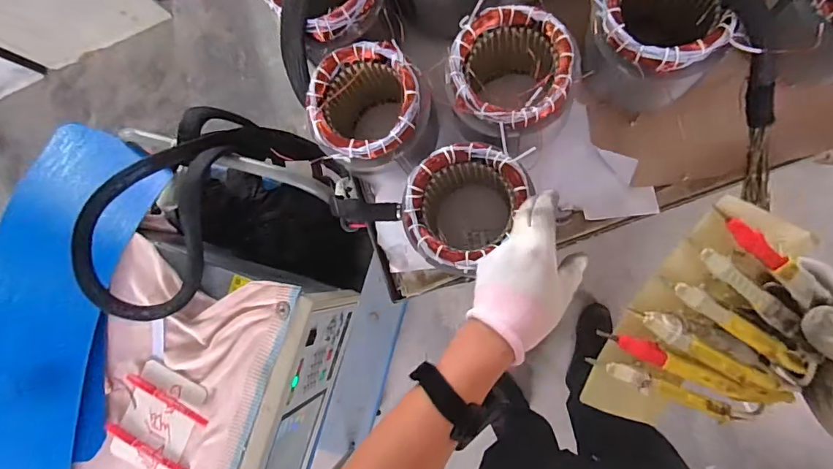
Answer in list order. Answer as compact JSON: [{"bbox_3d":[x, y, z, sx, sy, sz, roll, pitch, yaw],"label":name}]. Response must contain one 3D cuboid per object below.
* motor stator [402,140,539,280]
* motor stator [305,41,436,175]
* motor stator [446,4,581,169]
[{"bbox_3d":[0.060,-0.034,0.594,0.124,0.172,0.140,25,92,9],"label":"motor stator"},{"bbox_3d":[-0.054,-0.156,0.612,0.144,0.151,0.135,0,88,9],"label":"motor stator"},{"bbox_3d":[0.116,-0.184,0.587,0.145,0.159,0.153,0,88,9],"label":"motor stator"}]

